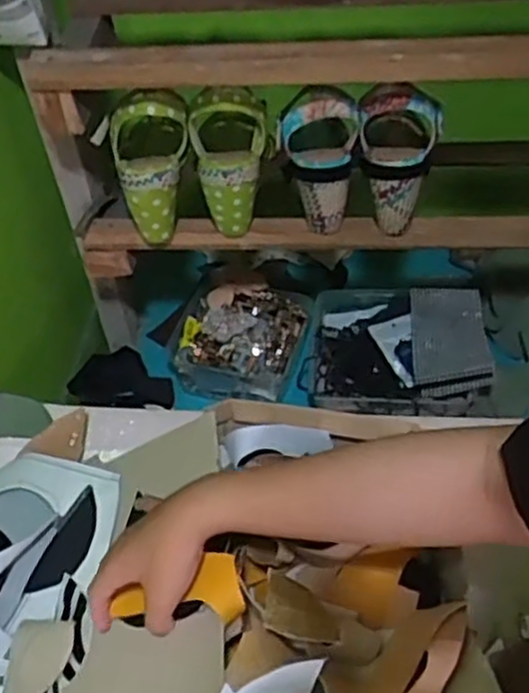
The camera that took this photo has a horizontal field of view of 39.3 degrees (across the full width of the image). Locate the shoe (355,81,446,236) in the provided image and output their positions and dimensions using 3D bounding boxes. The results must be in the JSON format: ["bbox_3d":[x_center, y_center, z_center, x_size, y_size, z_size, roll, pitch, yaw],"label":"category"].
[{"bbox_3d":[0.135,-0.188,0.748,0.083,0.135,0.069,3,46,8],"label":"shoe"}]

